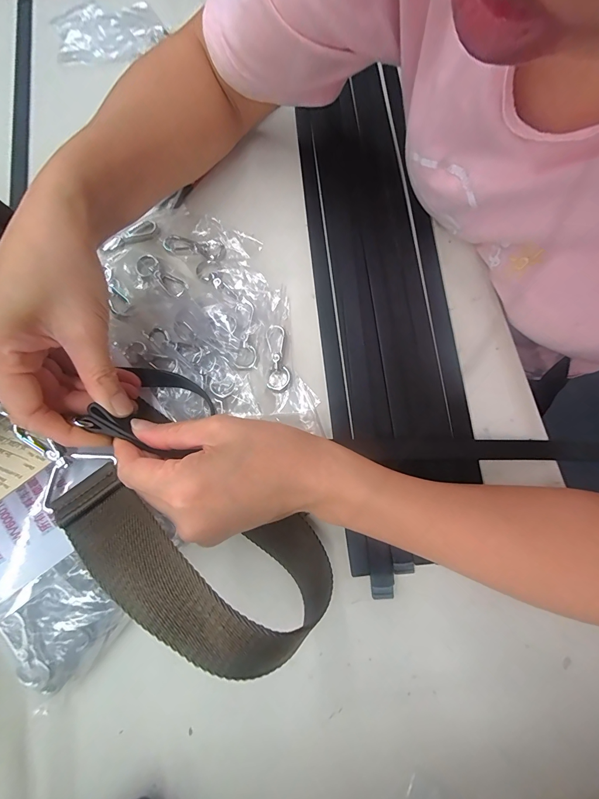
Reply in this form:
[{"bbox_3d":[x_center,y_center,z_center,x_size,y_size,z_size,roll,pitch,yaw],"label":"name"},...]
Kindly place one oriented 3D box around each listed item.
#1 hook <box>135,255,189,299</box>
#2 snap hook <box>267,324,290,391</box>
[{"bbox_3d":[-0.125,-0.112,0.308,0.057,0.007,0.020,36,78,8],"label":"hook"},{"bbox_3d":[-0.018,-0.036,0.284,0.018,0.006,0.056,-1,75,-1],"label":"snap hook"}]

